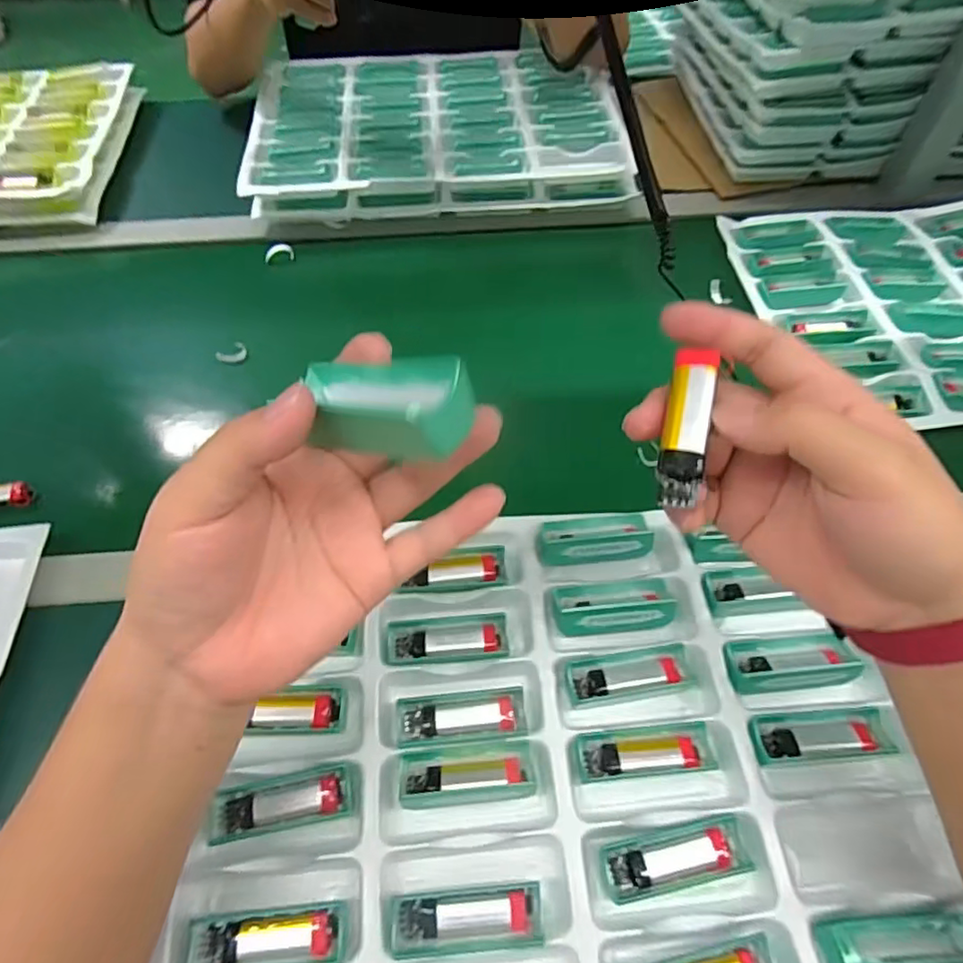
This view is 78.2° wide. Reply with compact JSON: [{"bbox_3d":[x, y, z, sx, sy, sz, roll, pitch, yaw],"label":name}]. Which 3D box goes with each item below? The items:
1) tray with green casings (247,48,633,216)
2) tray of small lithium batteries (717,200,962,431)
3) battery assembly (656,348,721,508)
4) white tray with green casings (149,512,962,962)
[{"bbox_3d":[-0.057,-0.460,0.761,0.456,0.040,0.321,-5,57,-2],"label":"tray with green casings"},{"bbox_3d":[0.499,-0.192,0.606,0.437,0.034,0.316,-2,57,-1],"label":"tray of small lithium batteries"},{"bbox_3d":[0.082,-0.022,0.237,0.017,0.009,0.063,10,79,6],"label":"battery assembly"},{"bbox_3d":[0.041,0.164,0.360,0.414,0.032,0.295,-6,58,-3],"label":"white tray with green casings"}]

